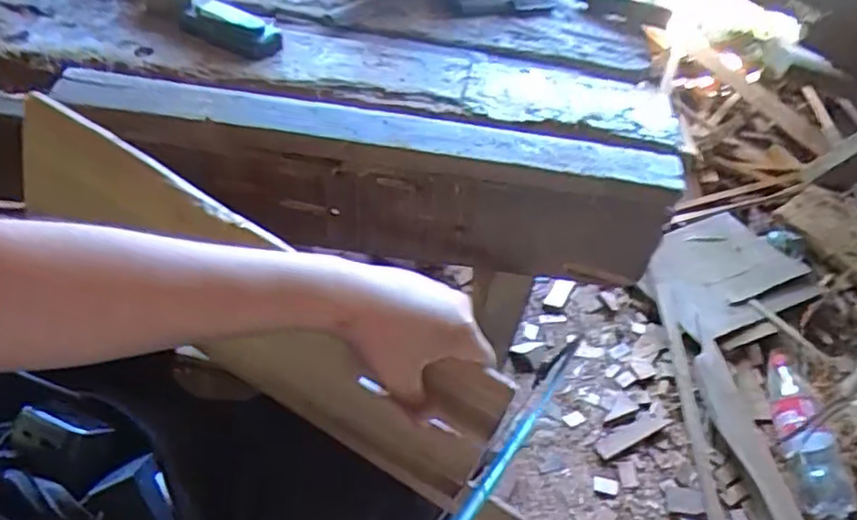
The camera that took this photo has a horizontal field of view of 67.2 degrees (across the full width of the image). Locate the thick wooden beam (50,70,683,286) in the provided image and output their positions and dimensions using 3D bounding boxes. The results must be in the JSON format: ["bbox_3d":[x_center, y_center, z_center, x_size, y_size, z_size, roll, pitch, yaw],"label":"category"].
[{"bbox_3d":[-0.066,-0.081,0.653,0.613,0.148,0.069,9,48,-5],"label":"thick wooden beam"}]

